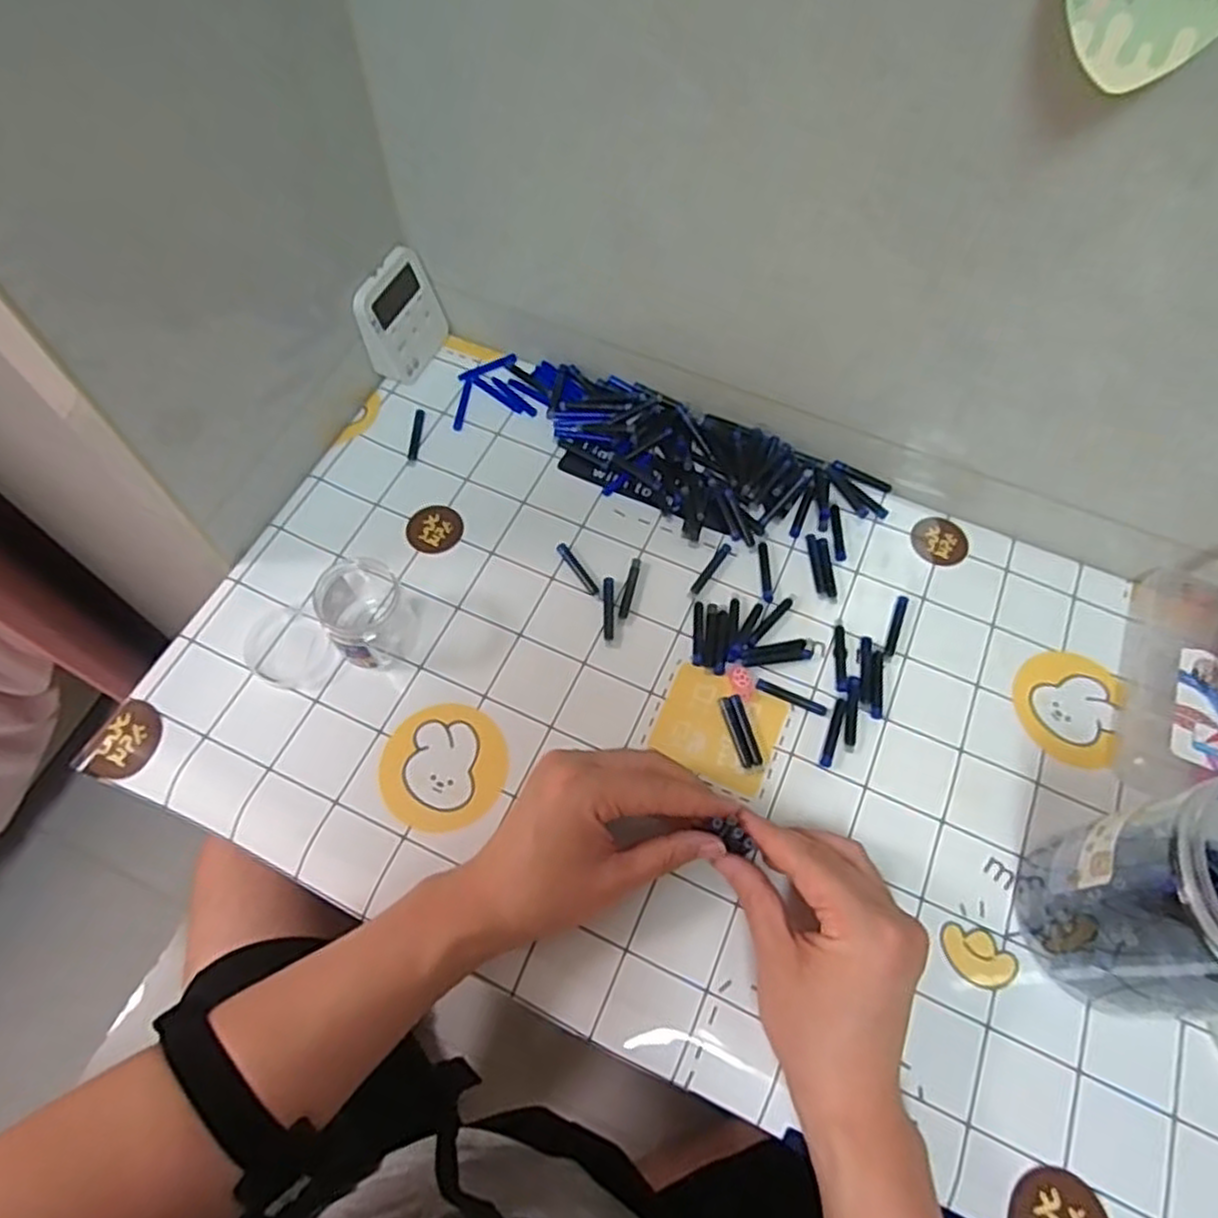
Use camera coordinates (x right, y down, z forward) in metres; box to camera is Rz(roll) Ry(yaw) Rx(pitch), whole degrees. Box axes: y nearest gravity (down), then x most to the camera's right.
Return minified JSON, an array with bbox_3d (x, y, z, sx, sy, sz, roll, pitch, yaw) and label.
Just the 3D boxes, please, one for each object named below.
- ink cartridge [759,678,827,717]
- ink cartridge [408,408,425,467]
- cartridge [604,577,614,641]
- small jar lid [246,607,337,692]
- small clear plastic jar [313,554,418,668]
[{"bbox_3d":[0.119,0.057,0.488,0.047,0.004,0.007,24,68,11],"label":"ink cartridge"},{"bbox_3d":[-0.148,-0.132,0.577,0.007,0.004,0.052,2,65,1],"label":"ink cartridge"},{"bbox_3d":[0.000,-0.001,0.513,0.007,0.004,0.045,0,65,0],"label":"cartridge"},{"bbox_3d":[-0.210,0.026,0.495,0.058,0.009,0.049,39,68,17],"label":"small jar lid"},{"bbox_3d":[-0.157,-0.002,0.482,0.055,0.046,0.066,-33,68,-17],"label":"small clear plastic jar"}]

